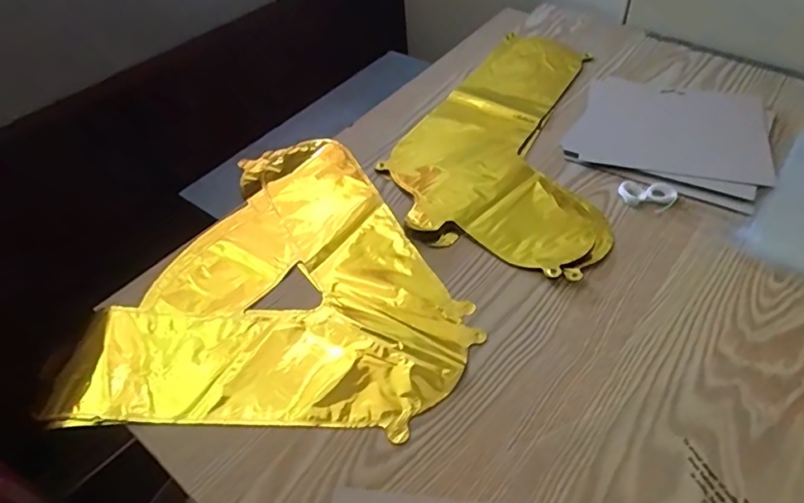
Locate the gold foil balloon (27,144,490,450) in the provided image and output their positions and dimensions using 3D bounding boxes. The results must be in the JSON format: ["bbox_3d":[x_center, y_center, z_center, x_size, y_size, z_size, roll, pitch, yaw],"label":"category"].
[{"bbox_3d":[-0.103,0.004,0.515,0.319,0.011,0.338,0,47,6],"label":"gold foil balloon"}]

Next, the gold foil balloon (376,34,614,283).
[{"bbox_3d":[0.145,-0.145,0.626,0.240,0.017,0.399,18,51,21],"label":"gold foil balloon"}]

